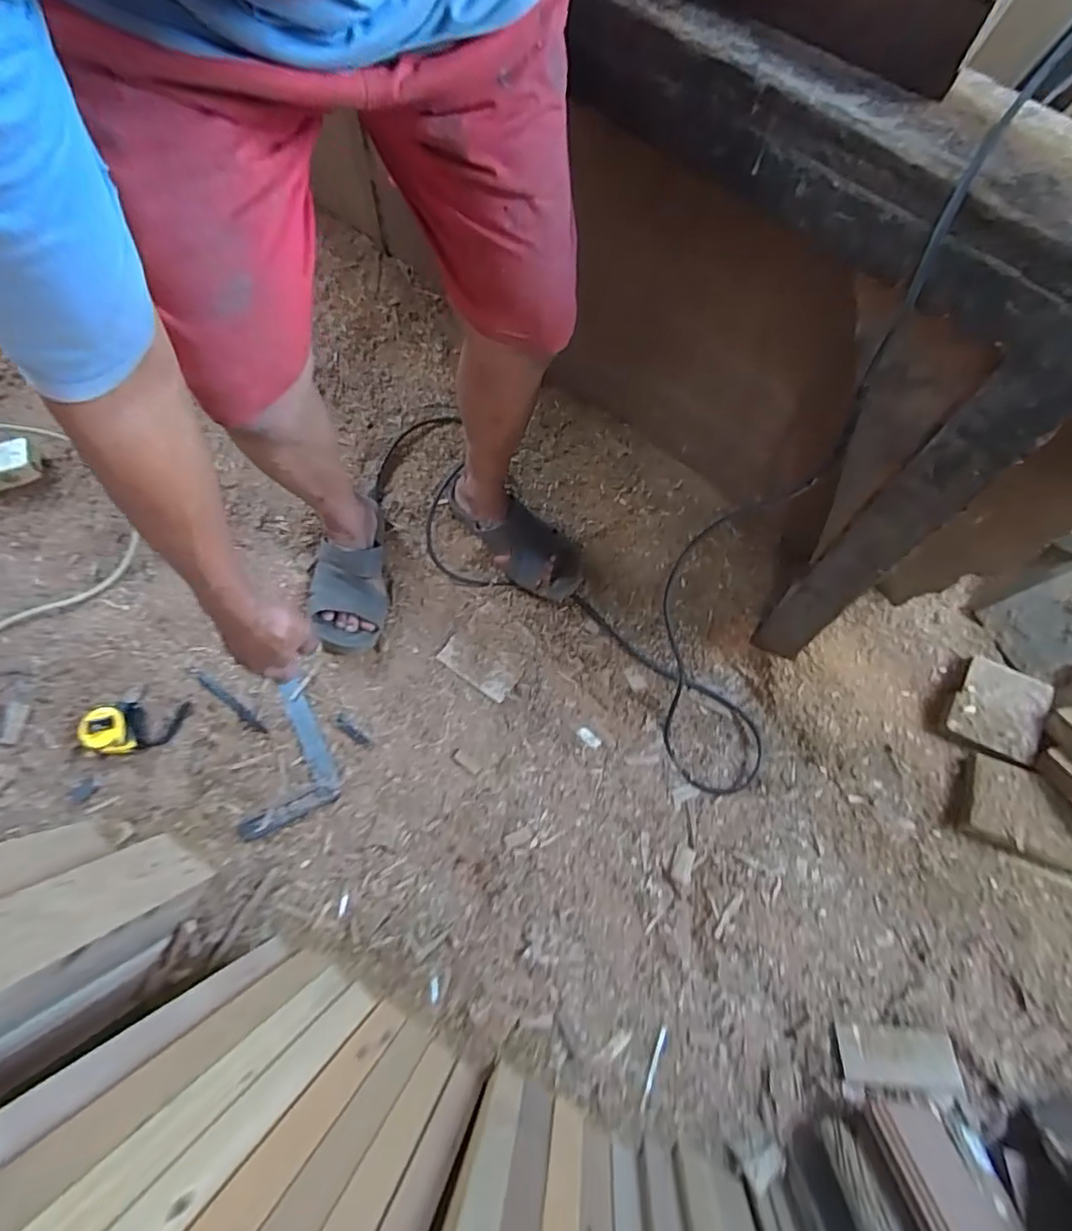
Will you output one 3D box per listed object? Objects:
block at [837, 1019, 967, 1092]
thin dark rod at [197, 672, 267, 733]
[{"bbox_3d":[0.432,0.526,0.702,0.136,0.021,0.056,6,66,-1],"label":"block"},{"bbox_3d":[-0.426,0.121,0.816,0.137,0.005,0.015,36,69,12],"label":"thin dark rod"}]

